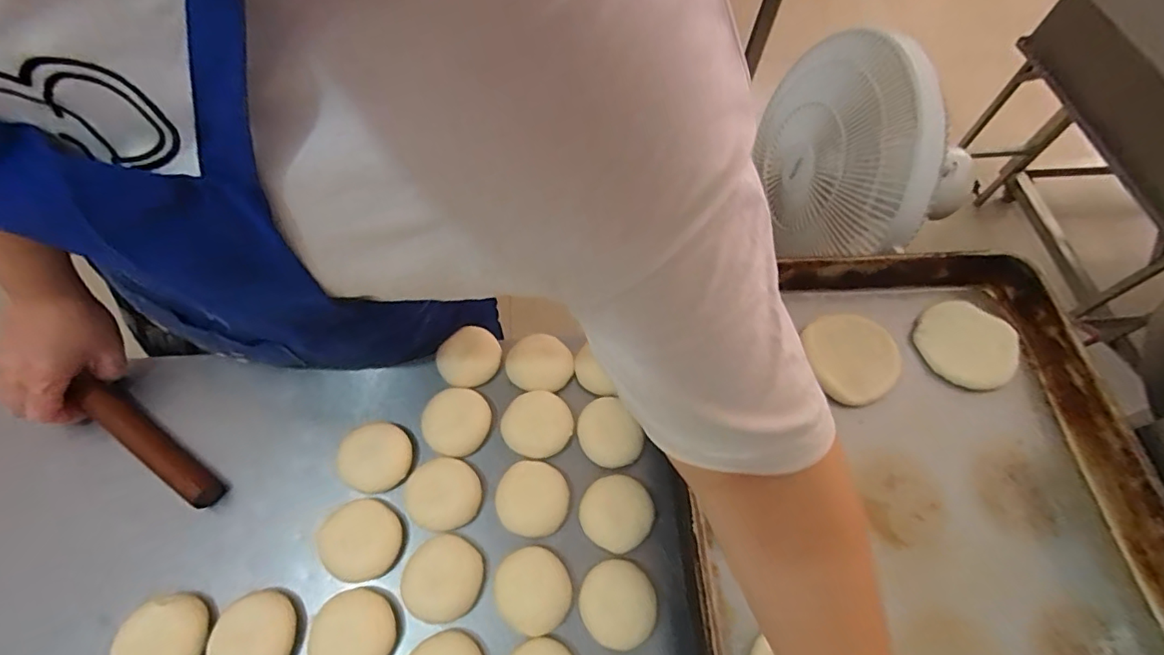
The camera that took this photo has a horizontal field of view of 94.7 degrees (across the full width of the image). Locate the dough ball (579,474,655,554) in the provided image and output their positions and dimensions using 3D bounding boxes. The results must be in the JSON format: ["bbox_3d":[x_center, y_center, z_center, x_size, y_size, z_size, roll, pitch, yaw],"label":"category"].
[{"bbox_3d":[0.032,0.169,0.490,0.064,0.014,0.063,1,62,-2],"label":"dough ball"}]

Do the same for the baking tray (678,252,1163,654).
[{"bbox_3d":[0.290,0.207,0.436,0.404,0.059,0.598,-3,62,-4],"label":"baking tray"}]

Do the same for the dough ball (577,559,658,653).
[{"bbox_3d":[0.031,0.236,0.459,0.061,0.017,0.066,1,62,-2],"label":"dough ball"}]

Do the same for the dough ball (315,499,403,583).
[{"bbox_3d":[-0.198,0.188,0.476,0.069,0.013,0.069,1,62,-2],"label":"dough ball"}]

